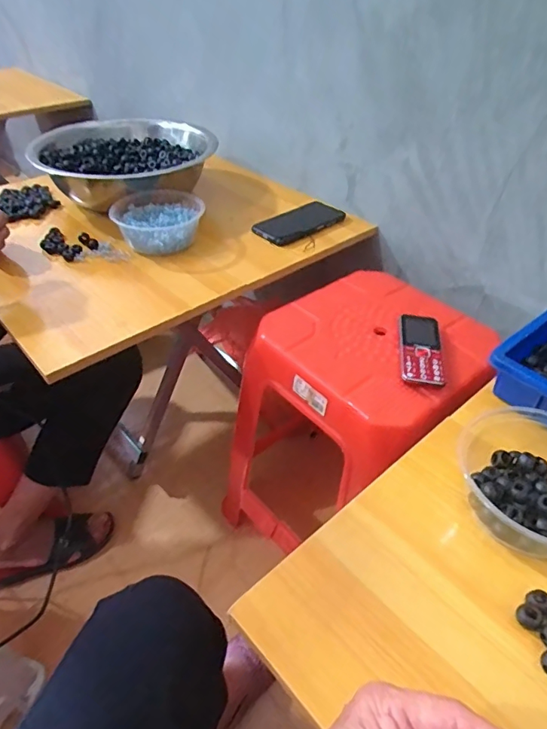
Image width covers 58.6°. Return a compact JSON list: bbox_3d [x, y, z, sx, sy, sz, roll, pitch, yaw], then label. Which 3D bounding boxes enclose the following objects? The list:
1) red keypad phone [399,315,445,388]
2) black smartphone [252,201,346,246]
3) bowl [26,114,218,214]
[{"bbox_3d":[0.191,-0.021,0.628,0.055,0.015,0.123,6,43,6],"label":"red keypad phone"},{"bbox_3d":[0.044,-0.245,0.840,0.161,0.013,0.077,-31,51,-30],"label":"black smartphone"},{"bbox_3d":[-0.272,-0.374,0.904,0.298,0.102,0.226,12,44,12],"label":"bowl"}]

